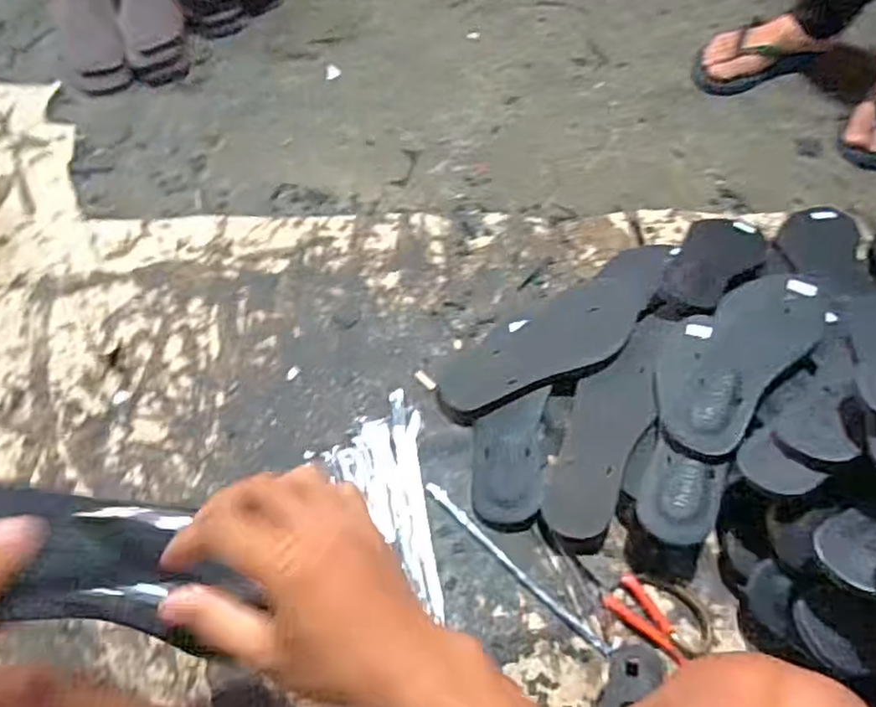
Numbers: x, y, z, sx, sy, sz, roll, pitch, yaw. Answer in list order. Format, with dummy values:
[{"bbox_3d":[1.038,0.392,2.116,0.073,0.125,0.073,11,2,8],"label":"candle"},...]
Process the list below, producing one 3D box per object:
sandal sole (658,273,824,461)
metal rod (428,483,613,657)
[{"bbox_3d":[0.308,0.003,0.676,0.094,0.014,0.218,33,75,34],"label":"sandal sole"},{"bbox_3d":[0.076,0.212,0.663,0.232,0.011,0.011,40,67,20],"label":"metal rod"}]

